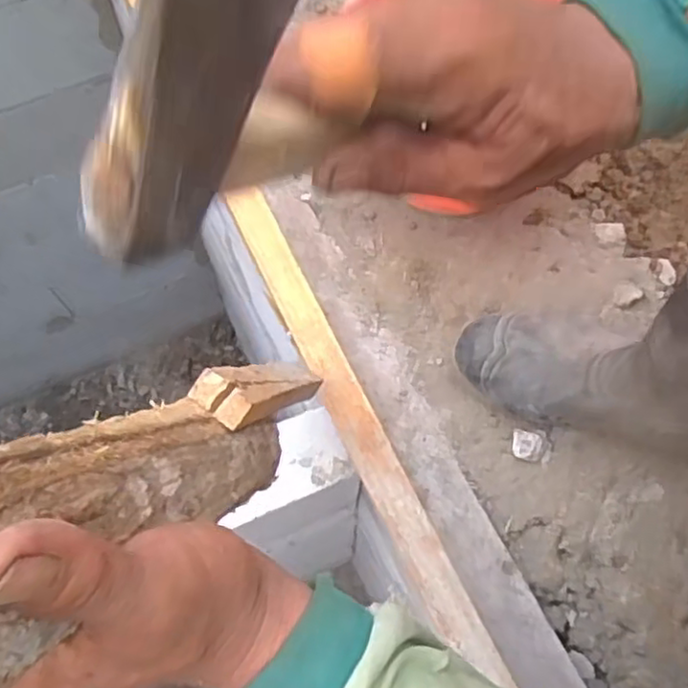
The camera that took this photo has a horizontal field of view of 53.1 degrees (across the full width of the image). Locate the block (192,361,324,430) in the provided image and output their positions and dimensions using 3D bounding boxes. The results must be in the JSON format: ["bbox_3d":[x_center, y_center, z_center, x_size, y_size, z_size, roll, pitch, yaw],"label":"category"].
[{"bbox_3d":[-0.047,0.029,0.460,0.040,0.175,0.021,28,98,11],"label":"block"}]

